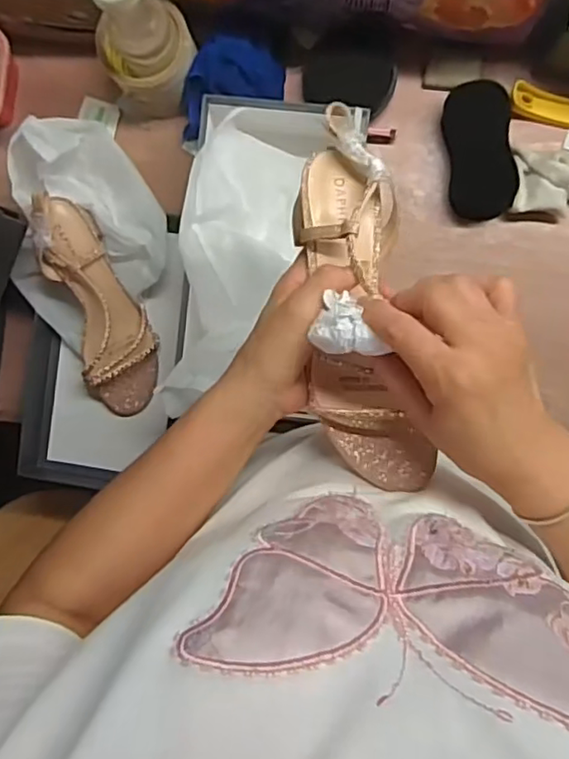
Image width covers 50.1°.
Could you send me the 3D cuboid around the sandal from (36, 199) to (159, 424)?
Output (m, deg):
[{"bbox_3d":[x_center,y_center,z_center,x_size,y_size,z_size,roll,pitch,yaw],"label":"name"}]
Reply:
[{"bbox_3d":[-0.190,-0.074,0.630,0.080,0.060,0.240,-13,117,5],"label":"sandal"}]

